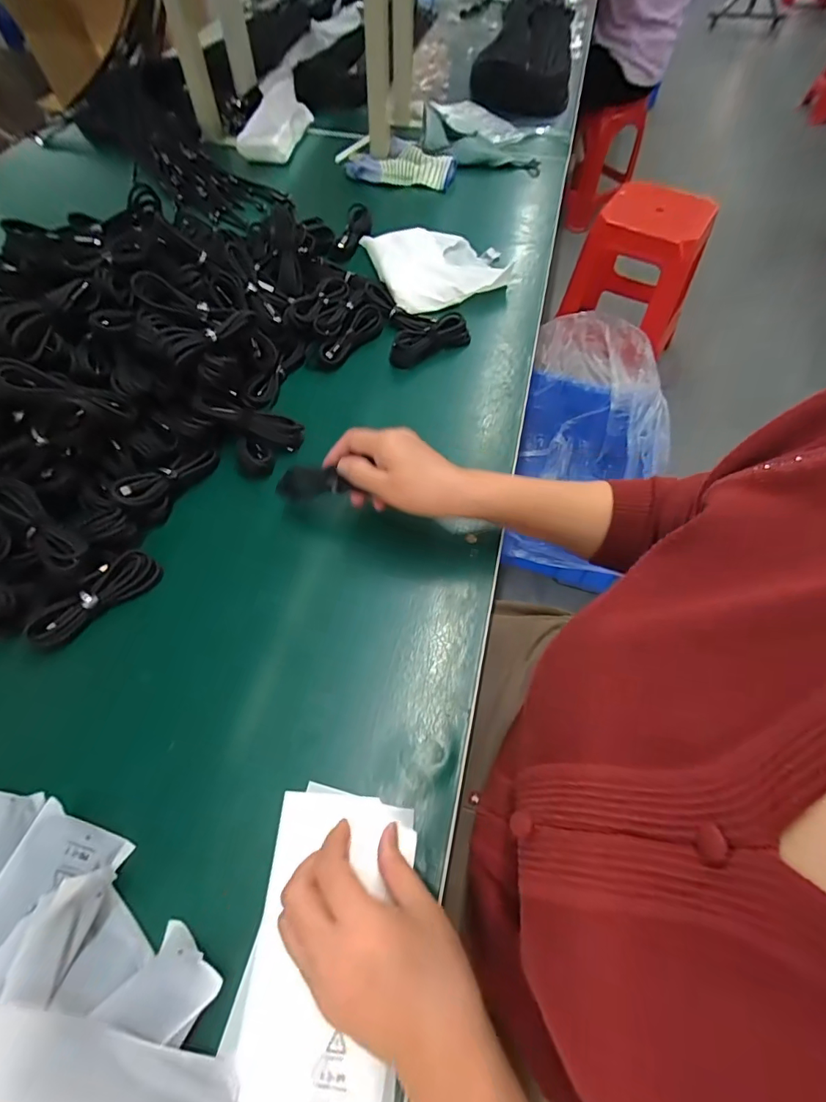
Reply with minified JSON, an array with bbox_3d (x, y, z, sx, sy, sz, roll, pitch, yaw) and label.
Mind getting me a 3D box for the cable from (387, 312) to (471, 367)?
[{"bbox_3d":[0.021,-0.265,0.594,0.116,0.036,0.034,-29,64,-17],"label":"cable"}]

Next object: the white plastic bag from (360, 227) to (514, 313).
[{"bbox_3d":[0.041,-0.411,0.675,0.192,0.048,0.182,-18,61,-11],"label":"white plastic bag"}]

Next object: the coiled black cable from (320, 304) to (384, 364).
[{"bbox_3d":[-0.074,-0.272,0.601,0.036,0.020,0.112,26,62,14],"label":"coiled black cable"}]

